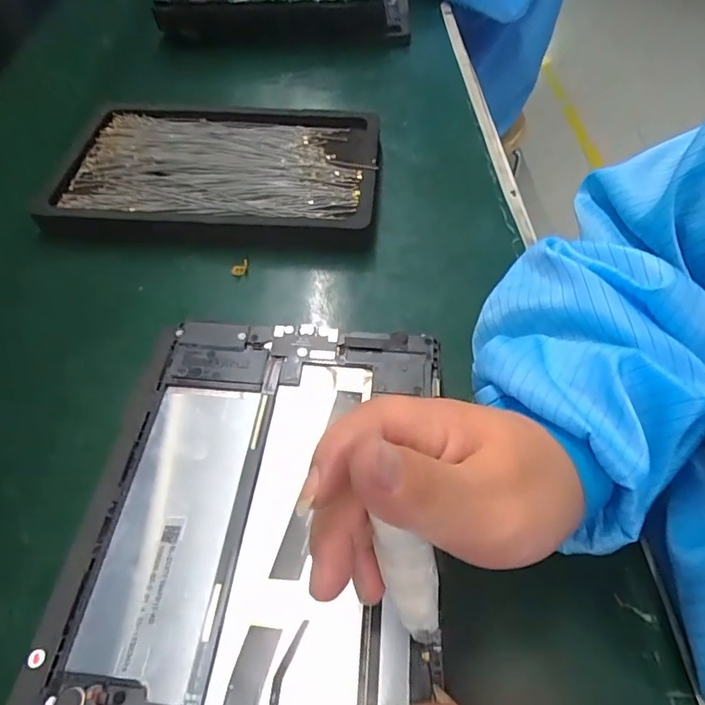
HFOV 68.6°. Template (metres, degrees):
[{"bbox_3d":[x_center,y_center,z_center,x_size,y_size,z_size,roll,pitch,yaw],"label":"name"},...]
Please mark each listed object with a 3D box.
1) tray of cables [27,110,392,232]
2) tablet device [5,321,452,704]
[{"bbox_3d":[-0.105,-0.144,0.413,0.251,0.026,0.150,1,53,2],"label":"tray of cables"},{"bbox_3d":[-0.044,0.086,0.224,0.157,0.007,0.241,5,54,5],"label":"tablet device"}]

